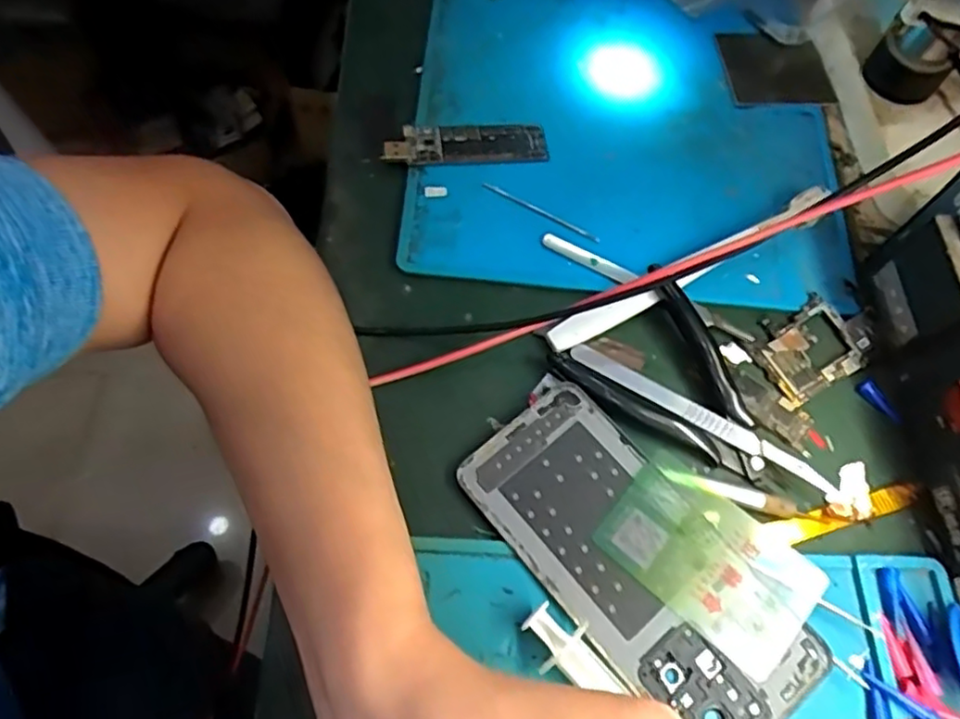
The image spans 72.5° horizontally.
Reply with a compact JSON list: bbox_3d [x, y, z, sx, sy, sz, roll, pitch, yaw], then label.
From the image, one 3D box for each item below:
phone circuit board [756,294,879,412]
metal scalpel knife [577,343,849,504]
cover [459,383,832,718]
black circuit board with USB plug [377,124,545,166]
[{"bbox_3d":[0.171,-0.007,0.337,0.067,0.005,0.044,-24,68,-16],"label":"phone circuit board"},{"bbox_3d":[0.107,0.028,0.312,0.137,0.007,0.013,28,65,9],"label":"metal scalpel knife"},{"bbox_3d":[0.065,0.086,0.278,0.069,0.008,0.158,-36,72,-20],"label":"cover"},{"bbox_3d":[-0.008,-0.125,0.374,0.092,0.008,0.027,-3,64,-6],"label":"black circuit board with USB plug"}]

